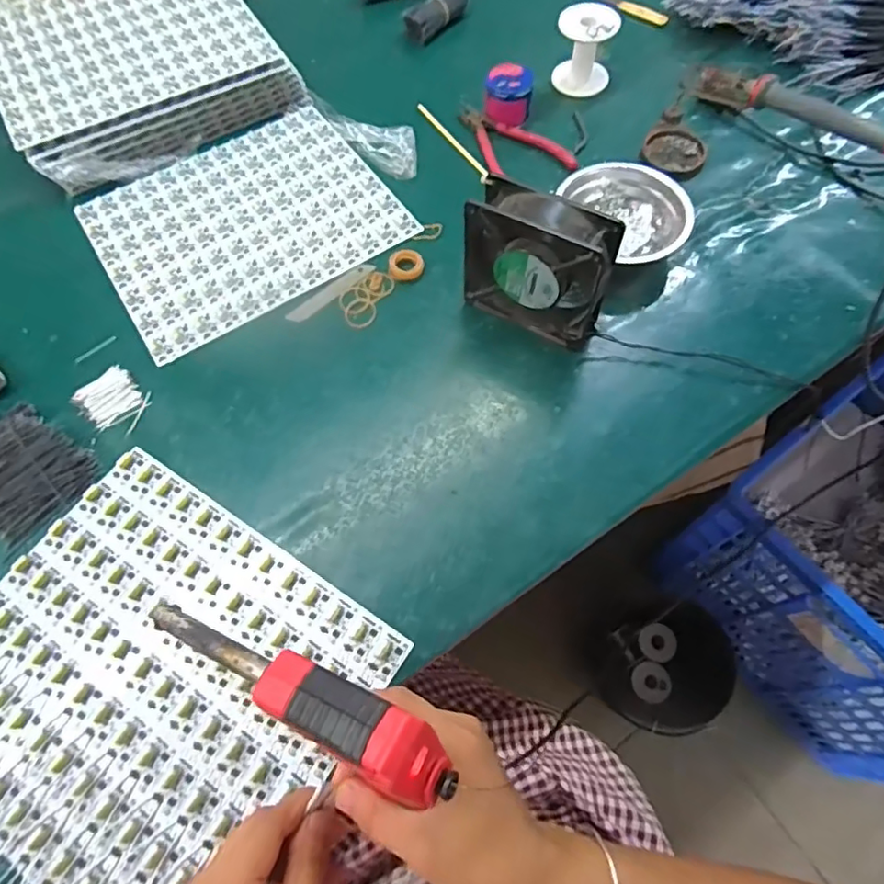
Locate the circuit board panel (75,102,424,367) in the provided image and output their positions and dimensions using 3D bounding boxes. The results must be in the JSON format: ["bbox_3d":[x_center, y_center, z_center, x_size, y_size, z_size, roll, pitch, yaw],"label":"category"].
[{"bbox_3d":[-0.209,-0.239,0.610,0.288,0.009,0.246,-31,69,-14],"label":"circuit board panel"}]

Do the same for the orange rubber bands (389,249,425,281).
[{"bbox_3d":[-0.035,-0.176,0.573,0.033,0.009,0.035,7,66,3],"label":"orange rubber bands"}]

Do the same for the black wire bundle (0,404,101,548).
[{"bbox_3d":[-0.360,0.021,0.479,0.119,0.014,0.092,32,69,13],"label":"black wire bundle"}]

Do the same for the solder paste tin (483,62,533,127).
[{"bbox_3d":[0.074,-0.387,0.649,0.052,0.047,0.049,7,66,3],"label":"solder paste tin"}]

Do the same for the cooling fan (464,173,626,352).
[{"bbox_3d":[0.082,-0.151,0.497,0.125,0.117,0.046,29,68,12],"label":"cooling fan"}]

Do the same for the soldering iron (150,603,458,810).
[{"bbox_3d":[-0.076,0.116,0.280,0.177,0.027,0.027,17,65,26],"label":"soldering iron"}]

